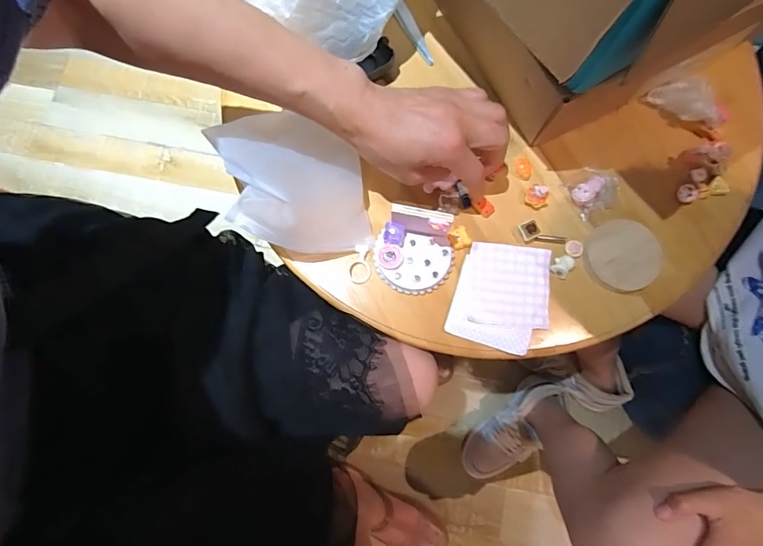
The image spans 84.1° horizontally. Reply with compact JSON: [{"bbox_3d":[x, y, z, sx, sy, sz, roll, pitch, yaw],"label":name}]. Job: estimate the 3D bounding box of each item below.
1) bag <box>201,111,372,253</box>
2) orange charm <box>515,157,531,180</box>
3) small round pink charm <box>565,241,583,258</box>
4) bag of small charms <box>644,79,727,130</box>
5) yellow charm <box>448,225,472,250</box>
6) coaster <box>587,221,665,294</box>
[{"bbox_3d":[-0.082,-0.086,0.402,0.122,0.060,0.131,-11,79,-2],"label":"bag"},{"bbox_3d":[0.148,-0.109,0.440,0.016,0.006,0.024,0,79,0],"label":"orange charm"},{"bbox_3d":[0.192,-0.025,0.419,0.017,0.005,0.017,0,79,0],"label":"small round pink charm"},{"bbox_3d":[0.322,-0.177,0.436,0.046,0.035,0.073,-41,82,-7],"label":"bag of small charms"},{"bbox_3d":[0.078,-0.033,0.422,0.021,0.007,0.022,0,79,0],"label":"yellow charm"},{"bbox_3d":[0.238,-0.018,0.415,0.064,0.015,0.070,0,79,0],"label":"coaster"}]

